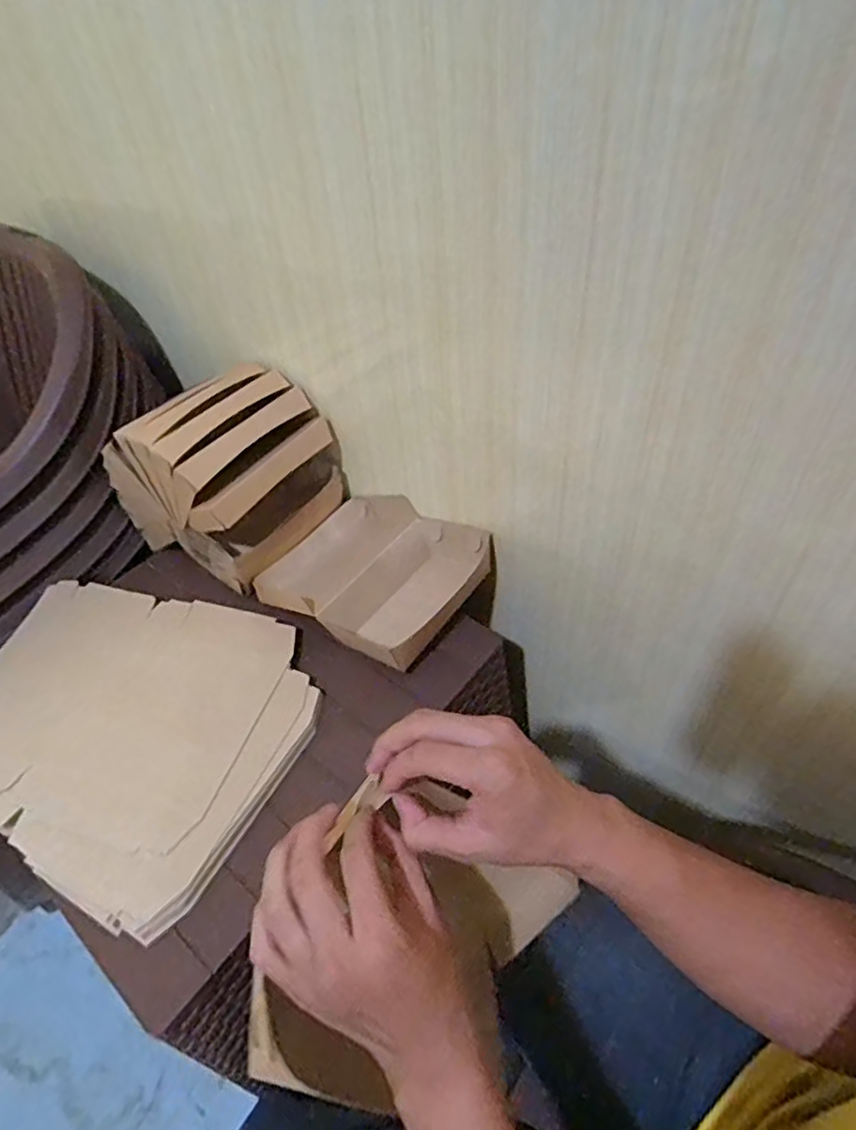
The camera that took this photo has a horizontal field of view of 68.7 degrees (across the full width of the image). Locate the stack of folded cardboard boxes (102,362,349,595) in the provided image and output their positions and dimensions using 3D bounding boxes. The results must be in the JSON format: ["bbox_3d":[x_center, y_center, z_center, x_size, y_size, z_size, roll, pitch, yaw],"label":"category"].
[{"bbox_3d":[-0.241,-0.125,0.744,0.207,0.163,0.189,27,54,27],"label":"stack of folded cardboard boxes"}]

